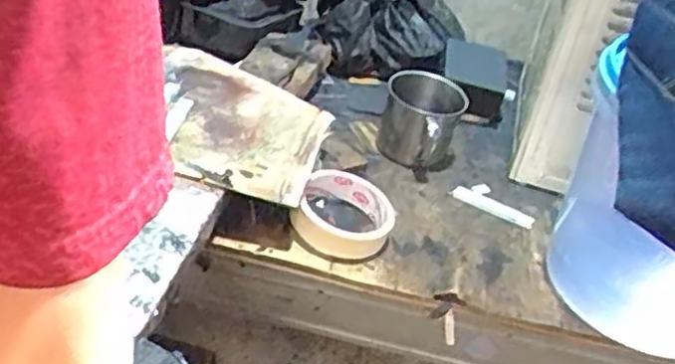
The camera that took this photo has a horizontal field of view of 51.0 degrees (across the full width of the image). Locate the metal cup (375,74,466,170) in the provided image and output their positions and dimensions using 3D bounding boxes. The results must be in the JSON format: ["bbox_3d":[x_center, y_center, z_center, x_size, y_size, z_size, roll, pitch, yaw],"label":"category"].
[{"bbox_3d":[0.087,-0.062,0.745,0.085,0.079,0.081,13,34,4],"label":"metal cup"}]

